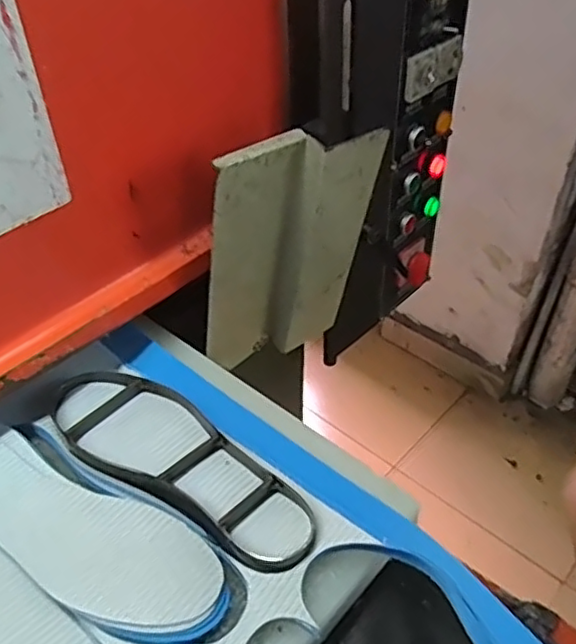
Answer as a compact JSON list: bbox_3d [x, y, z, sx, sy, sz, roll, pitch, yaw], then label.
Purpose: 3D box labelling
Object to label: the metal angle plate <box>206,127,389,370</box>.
[{"bbox_3d":[0.004,-0.062,0.651,0.177,0.278,0.045,-24,51,-26],"label":"metal angle plate"}]

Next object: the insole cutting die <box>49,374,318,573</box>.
[{"bbox_3d":[-0.093,0.108,0.529,0.275,0.019,0.094,26,48,22],"label":"insole cutting die"}]

